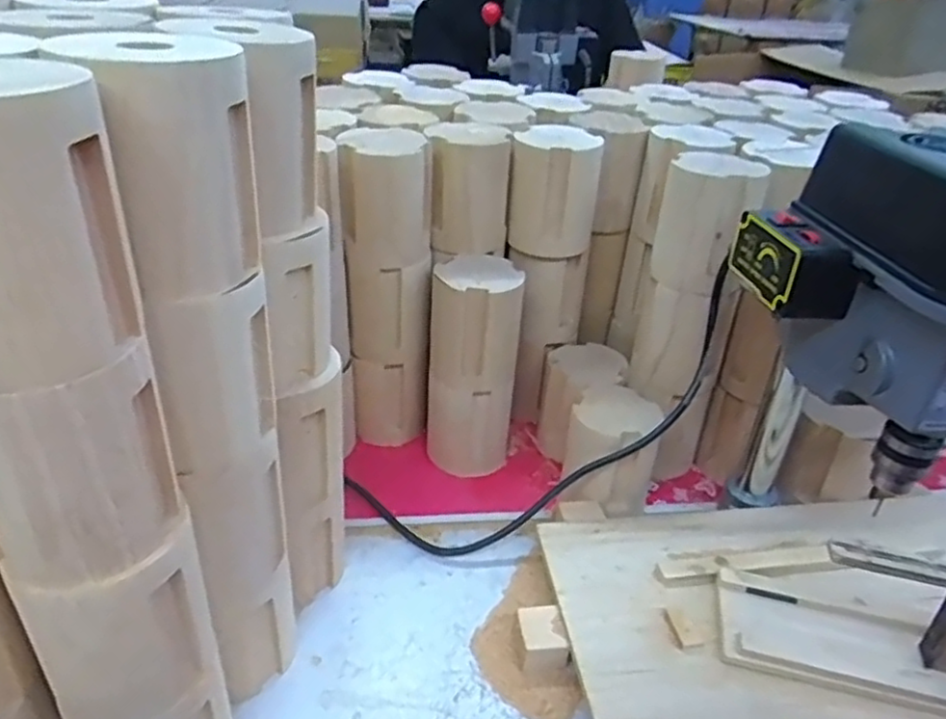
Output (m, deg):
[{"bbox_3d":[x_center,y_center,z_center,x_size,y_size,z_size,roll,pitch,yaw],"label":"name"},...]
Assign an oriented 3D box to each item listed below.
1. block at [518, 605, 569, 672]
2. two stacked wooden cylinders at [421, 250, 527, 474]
[{"bbox_3d":[0.050,0.201,0.497,0.029,0.027,0.035,-3,33,-10],"label":"block"},{"bbox_3d":[0.001,0.007,0.640,0.082,0.191,0.080,6,32,4],"label":"two stacked wooden cylinders"}]

